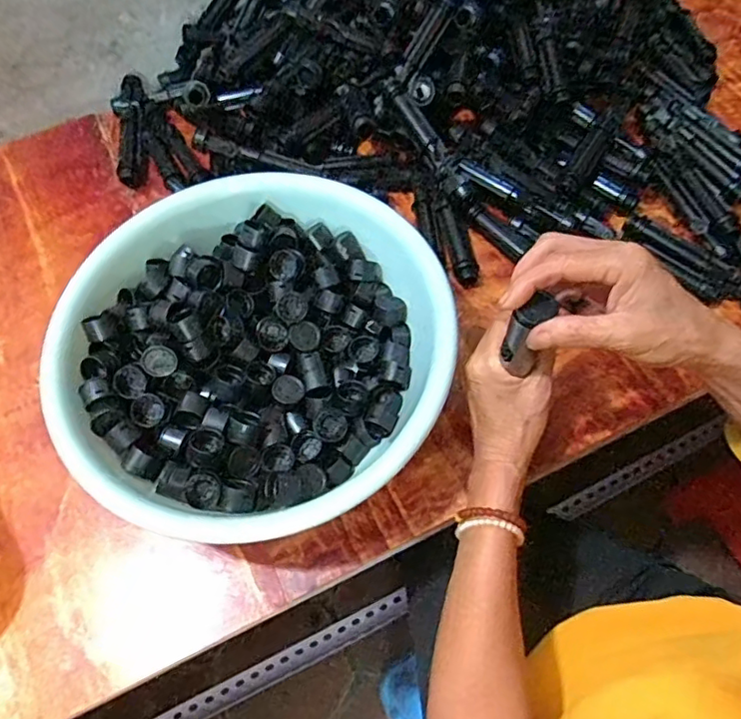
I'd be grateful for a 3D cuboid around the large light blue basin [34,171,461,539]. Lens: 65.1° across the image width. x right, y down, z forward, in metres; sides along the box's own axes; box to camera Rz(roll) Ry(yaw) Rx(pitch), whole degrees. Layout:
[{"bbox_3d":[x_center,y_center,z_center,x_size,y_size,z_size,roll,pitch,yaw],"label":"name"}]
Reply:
[{"bbox_3d":[-0.090,-0.002,0.476,0.297,0.096,0.286,-1,63,2],"label":"large light blue basin"}]

